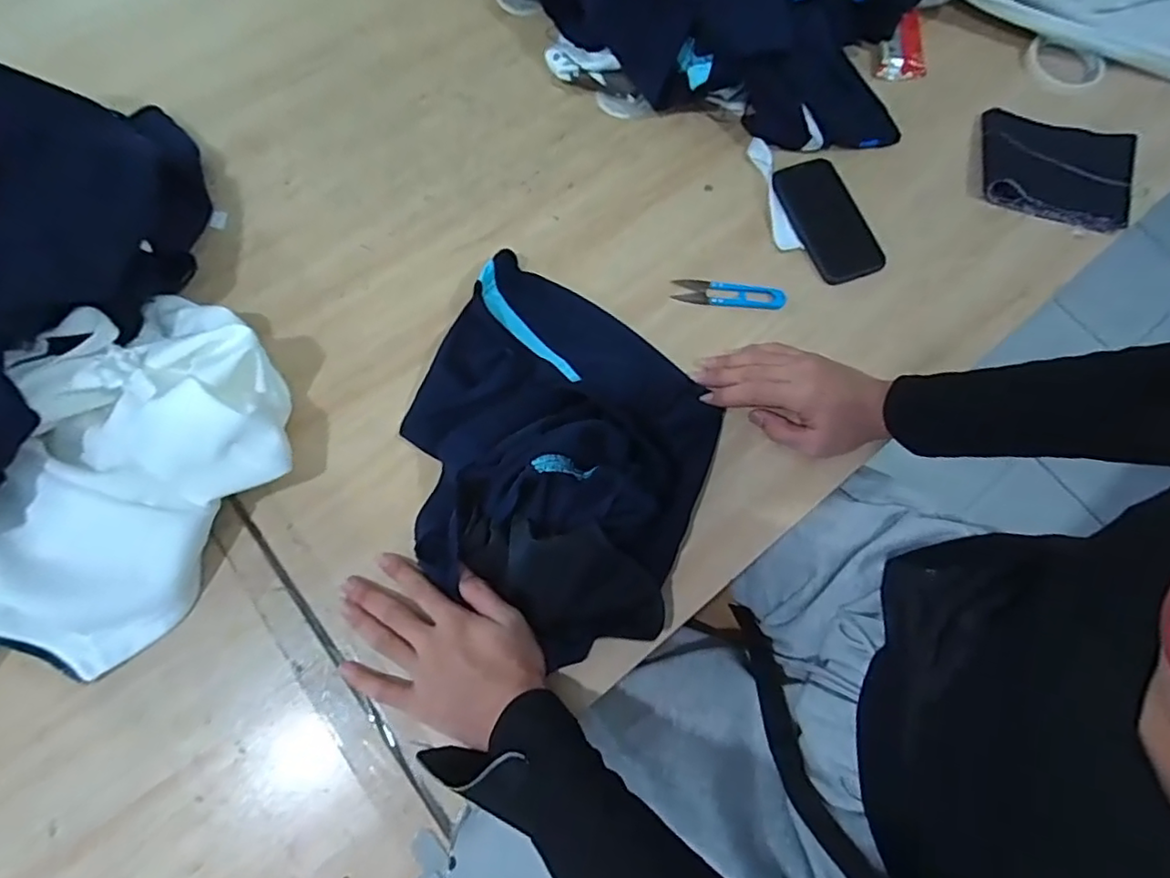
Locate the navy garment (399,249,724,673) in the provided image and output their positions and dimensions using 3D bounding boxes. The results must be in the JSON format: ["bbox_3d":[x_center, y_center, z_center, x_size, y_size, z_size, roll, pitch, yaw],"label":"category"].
[{"bbox_3d":[-0.028,-0.001,0.542,0.311,0.077,0.291,36,74,10],"label":"navy garment"}]

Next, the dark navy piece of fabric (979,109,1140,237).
[{"bbox_3d":[0.542,-0.316,0.694,0.167,0.021,0.127,20,72,5],"label":"dark navy piece of fabric"}]

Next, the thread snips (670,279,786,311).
[{"bbox_3d":[0.153,-0.154,0.639,0.117,0.005,0.028,6,71,0],"label":"thread snips"}]

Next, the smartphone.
[{"bbox_3d":[0.271,-0.245,0.670,0.088,0.012,0.151,-17,72,-8],"label":"smartphone"}]

